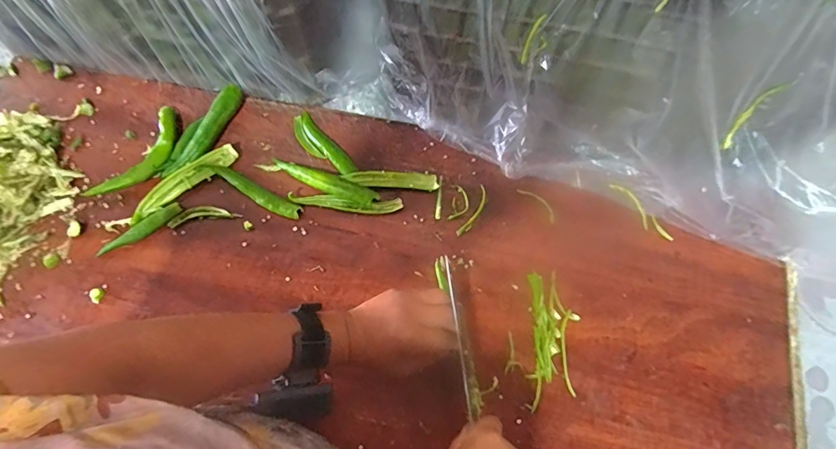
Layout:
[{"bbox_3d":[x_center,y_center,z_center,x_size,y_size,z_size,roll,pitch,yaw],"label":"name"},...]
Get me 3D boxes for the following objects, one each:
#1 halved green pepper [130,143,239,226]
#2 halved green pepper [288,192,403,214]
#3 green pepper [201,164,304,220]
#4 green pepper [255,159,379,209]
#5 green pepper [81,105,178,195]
[{"bbox_3d":[-0.274,-0.051,0.515,0.134,0.013,0.026,-39,78,-10],"label":"halved green pepper"},{"bbox_3d":[-0.084,-0.024,0.518,0.130,0.010,0.020,2,74,0],"label":"halved green pepper"},{"bbox_3d":[-0.191,-0.039,0.512,0.121,0.011,0.020,28,76,7],"label":"green pepper"},{"bbox_3d":[-0.118,-0.052,0.520,0.145,0.016,0.024,19,75,5],"label":"green pepper"},{"bbox_3d":[-0.322,-0.078,0.518,0.045,0.021,0.133,31,76,8],"label":"green pepper"}]

